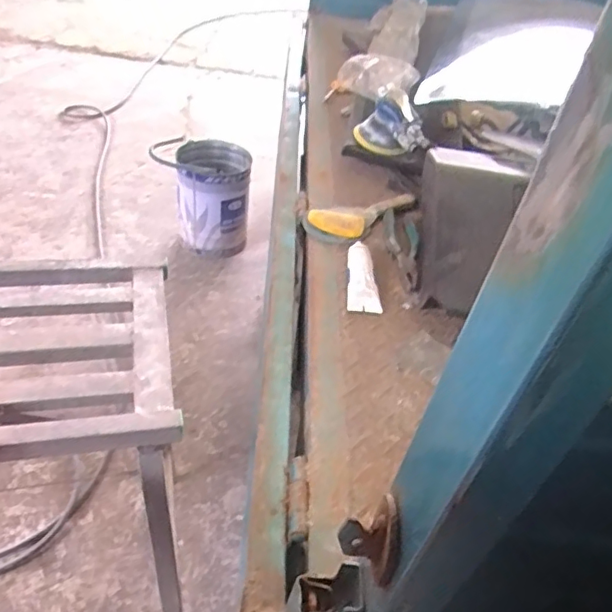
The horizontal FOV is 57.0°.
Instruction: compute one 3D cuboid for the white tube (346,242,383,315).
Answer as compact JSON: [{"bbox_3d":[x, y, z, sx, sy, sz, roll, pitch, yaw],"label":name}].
[{"bbox_3d":[0.085,-0.046,0.889,0.049,0.016,0.155,4,41,-8],"label":"white tube"}]

